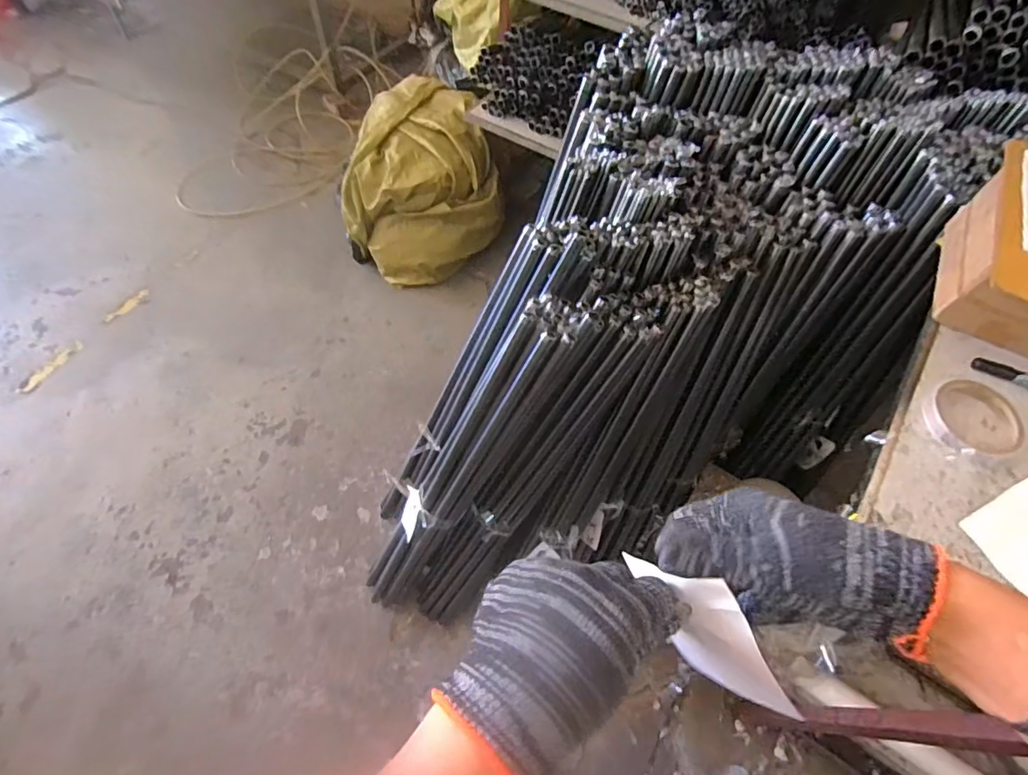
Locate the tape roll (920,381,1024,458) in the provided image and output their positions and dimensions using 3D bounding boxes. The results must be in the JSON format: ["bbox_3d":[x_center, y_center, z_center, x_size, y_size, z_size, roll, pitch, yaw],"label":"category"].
[{"bbox_3d":[0.511,0.030,0.571,0.101,0.023,0.090,-7,60,-6],"label":"tape roll"}]

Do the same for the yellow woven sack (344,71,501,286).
[{"bbox_3d":[-0.335,-0.666,1.669,0.468,0.341,0.537,-20,62,-13],"label":"yellow woven sack"}]

